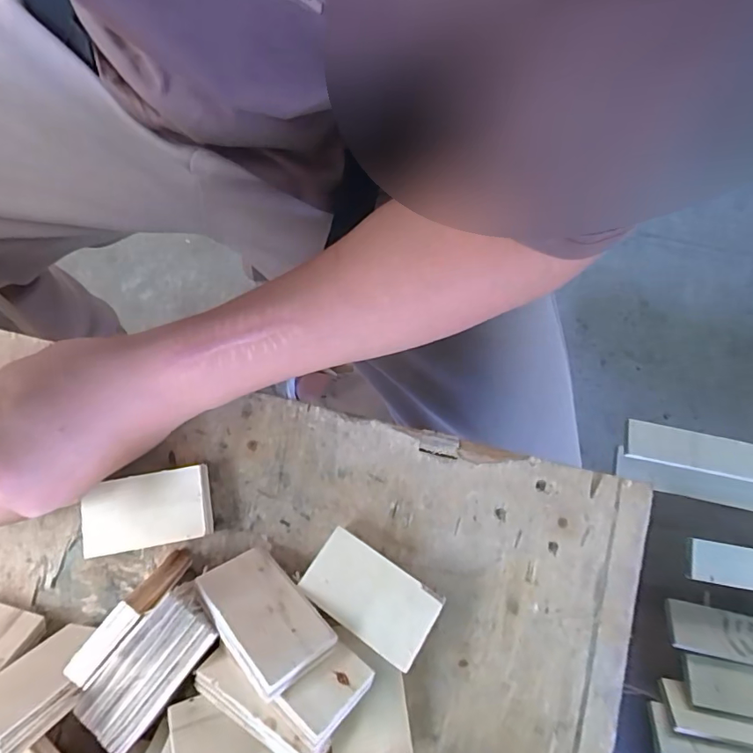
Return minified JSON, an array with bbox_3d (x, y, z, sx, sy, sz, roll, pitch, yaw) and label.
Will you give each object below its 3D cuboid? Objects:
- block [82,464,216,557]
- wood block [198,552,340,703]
[{"bbox_3d":[-0.134,0.079,0.291,0.070,0.017,0.041,-11,79,-2],"label":"block"},{"bbox_3d":[-0.059,0.123,0.254,0.041,0.011,0.071,-20,42,-41],"label":"wood block"}]

